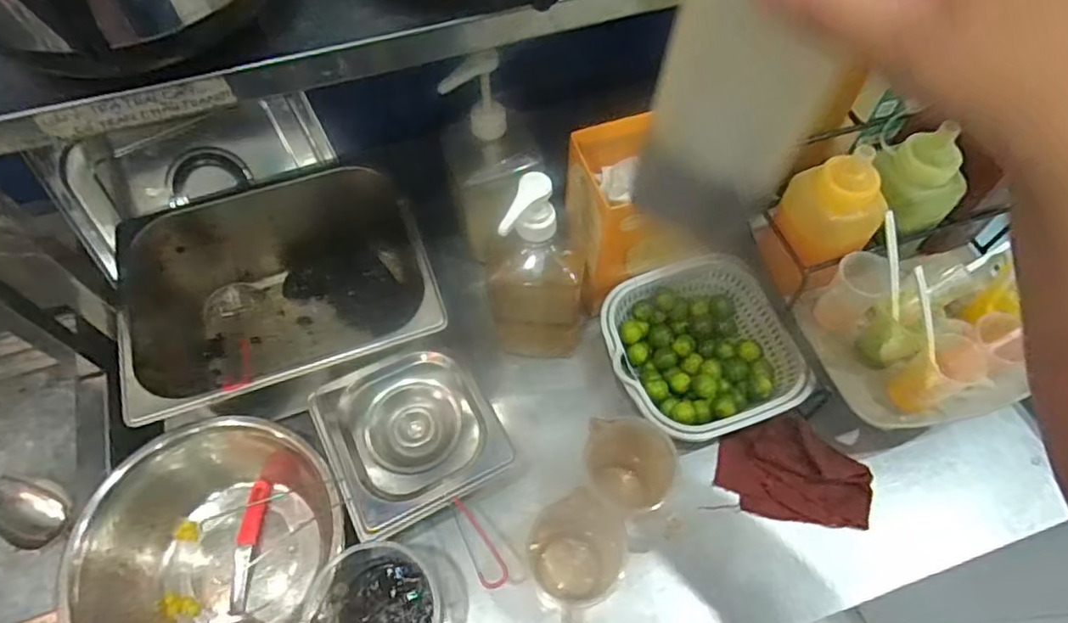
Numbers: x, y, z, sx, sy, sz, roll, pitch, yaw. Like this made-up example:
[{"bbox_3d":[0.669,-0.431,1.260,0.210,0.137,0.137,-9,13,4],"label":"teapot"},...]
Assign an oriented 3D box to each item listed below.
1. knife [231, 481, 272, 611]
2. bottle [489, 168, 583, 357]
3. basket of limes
[{"bbox_3d":[-0.309,0.252,0.665,0.020,0.018,0.130,2,60,1],"label":"knife"},{"bbox_3d":[0.007,-0.058,0.698,0.115,0.251,0.123,-5,60,-2],"label":"bottle"},{"bbox_3d":[0.190,0.049,0.732,0.198,0.084,0.197,-15,61,-8],"label":"basket of limes"}]

